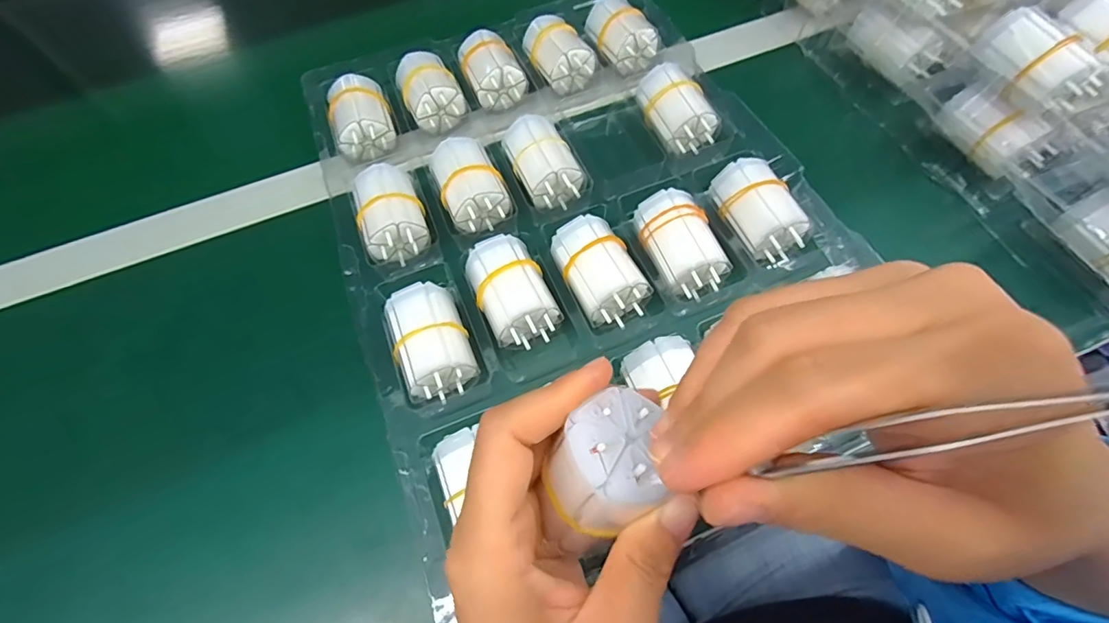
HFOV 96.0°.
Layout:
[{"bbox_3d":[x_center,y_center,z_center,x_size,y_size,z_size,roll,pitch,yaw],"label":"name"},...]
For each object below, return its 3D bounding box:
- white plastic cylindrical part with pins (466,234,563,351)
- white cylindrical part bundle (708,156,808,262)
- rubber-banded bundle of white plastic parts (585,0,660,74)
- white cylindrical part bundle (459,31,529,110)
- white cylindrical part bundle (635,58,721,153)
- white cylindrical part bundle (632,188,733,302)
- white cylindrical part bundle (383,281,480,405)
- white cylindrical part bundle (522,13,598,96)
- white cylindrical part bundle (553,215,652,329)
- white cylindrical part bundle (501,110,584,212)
[{"bbox_3d":[-0.024,-0.010,0.290,0.040,0.034,0.061,-23,63,-9],"label":"white plastic cylindrical part with pins"},{"bbox_3d":[0.123,-0.061,0.303,0.037,0.029,0.060,-14,62,-4],"label":"white cylindrical part bundle"},{"bbox_3d":[0.050,-0.217,0.387,0.034,0.029,0.065,-27,64,-11],"label":"rubber-banded bundle of white plastic parts"},{"bbox_3d":[-0.049,-0.183,0.385,0.041,0.034,0.061,-25,63,-10],"label":"white cylindrical part bundle"},{"bbox_3d":[0.085,-0.140,0.350,0.039,0.034,0.062,-20,63,-7],"label":"white cylindrical part bundle"},{"bbox_3d":[0.074,-0.037,0.296,0.039,0.033,0.063,-21,63,-8],"label":"white cylindrical part bundle"},{"bbox_3d":[-0.068,0.019,0.278,0.039,0.035,0.060,-24,63,-9],"label":"white cylindrical part bundle"},{"bbox_3d":[0.004,-0.196,0.388,0.040,0.037,0.060,-27,64,-11],"label":"white cylindrical part bundle"},{"bbox_3d":[0.027,-0.022,0.292,0.040,0.034,0.065,-27,64,-10],"label":"white cylindrical part bundle"},{"bbox_3d":[-0.008,-0.100,0.336,0.039,0.034,0.062,-23,63,-9],"label":"white cylindrical part bundle"}]

